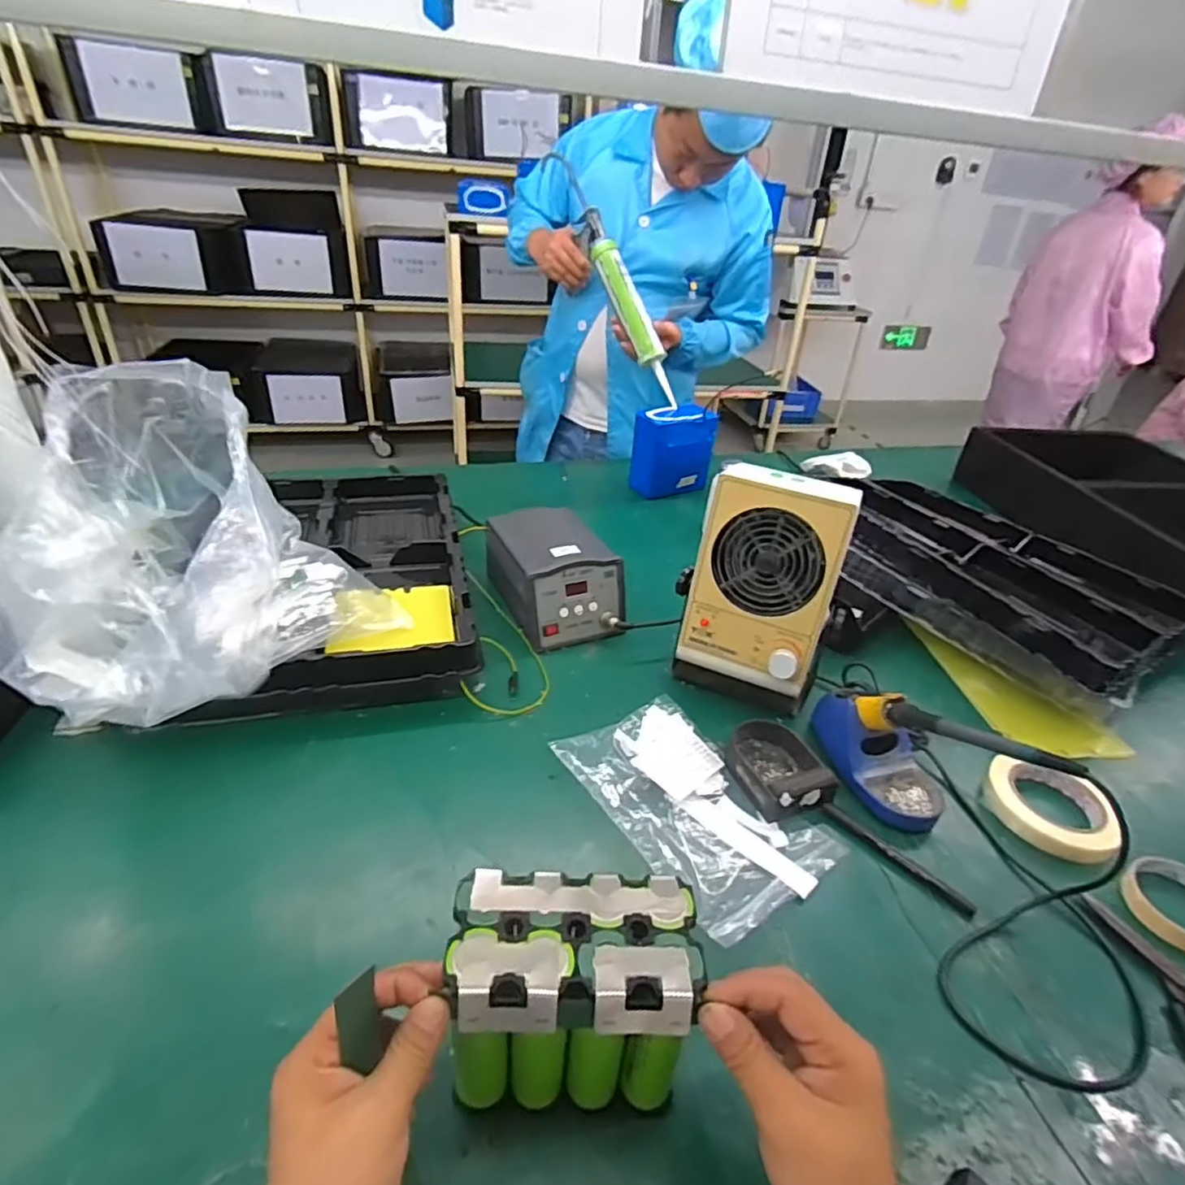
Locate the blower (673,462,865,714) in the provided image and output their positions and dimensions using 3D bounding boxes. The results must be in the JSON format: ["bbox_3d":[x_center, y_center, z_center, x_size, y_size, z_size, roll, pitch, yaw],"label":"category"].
[{"bbox_3d":[0.188,-0.002,0.707,0.151,0.242,0.115,19,35,22],"label":"blower"}]

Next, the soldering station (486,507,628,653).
[{"bbox_3d":[-0.049,-0.021,0.856,0.132,0.107,0.194,-11,36,-23],"label":"soldering station"}]

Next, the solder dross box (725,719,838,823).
[{"bbox_3d":[0.181,0.169,0.638,0.077,0.030,0.101,-8,35,-19],"label":"solder dross box"}]

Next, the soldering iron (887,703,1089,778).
[{"bbox_3d":[0.322,0.122,0.545,0.019,0.017,0.175,-12,8,-19],"label":"soldering iron"}]

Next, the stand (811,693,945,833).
[{"bbox_3d":[0.293,0.150,0.639,0.087,0.077,0.148,-2,33,-11],"label":"stand"}]

